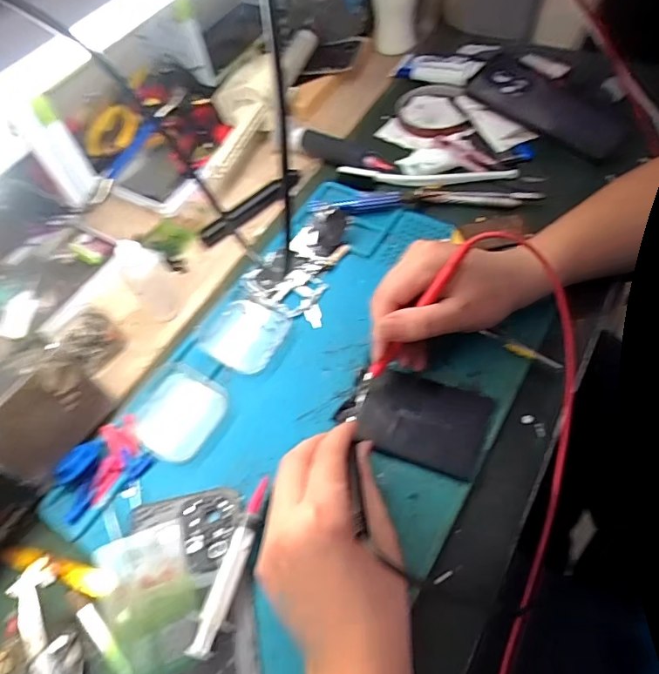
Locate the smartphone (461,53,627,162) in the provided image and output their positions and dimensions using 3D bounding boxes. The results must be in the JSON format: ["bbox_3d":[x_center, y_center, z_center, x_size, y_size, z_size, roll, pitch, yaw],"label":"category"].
[{"bbox_3d":[0.226,-0.241,0.516,0.161,0.011,0.084,38,71,18],"label":"smartphone"}]

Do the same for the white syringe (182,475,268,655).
[{"bbox_3d":[-0.058,0.139,0.310,0.016,0.015,0.104,11,59,13],"label":"white syringe"}]

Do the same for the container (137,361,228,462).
[{"bbox_3d":[-0.114,0.055,0.374,0.060,0.013,0.065,21,62,18],"label":"container"}]

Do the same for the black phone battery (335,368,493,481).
[{"bbox_3d":[0.059,0.057,0.356,0.097,0.006,0.063,15,59,14],"label":"black phone battery"}]

